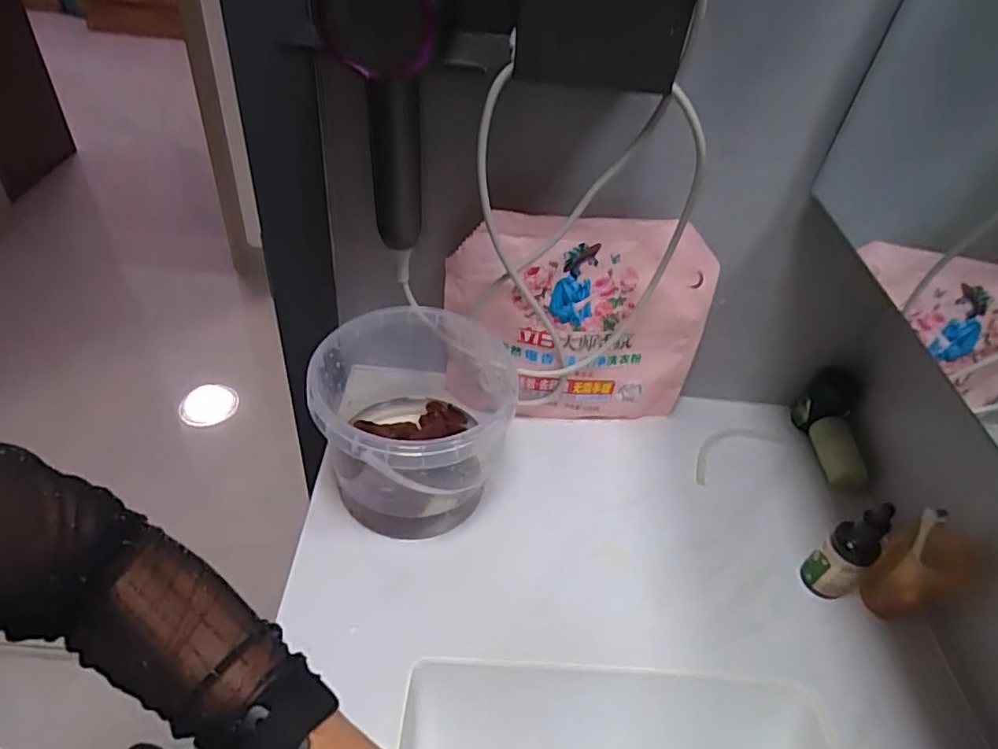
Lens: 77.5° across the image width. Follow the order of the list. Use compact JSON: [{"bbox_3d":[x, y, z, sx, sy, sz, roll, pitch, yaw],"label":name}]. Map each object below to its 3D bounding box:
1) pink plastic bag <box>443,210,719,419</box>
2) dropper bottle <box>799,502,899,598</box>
[{"bbox_3d":[0.075,-0.044,0.595,0.241,0.222,0.042,2,43,-4],"label":"pink plastic bag"},{"bbox_3d":[0.286,0.144,0.507,0.028,0.104,0.035,-23,50,-27],"label":"dropper bottle"}]

